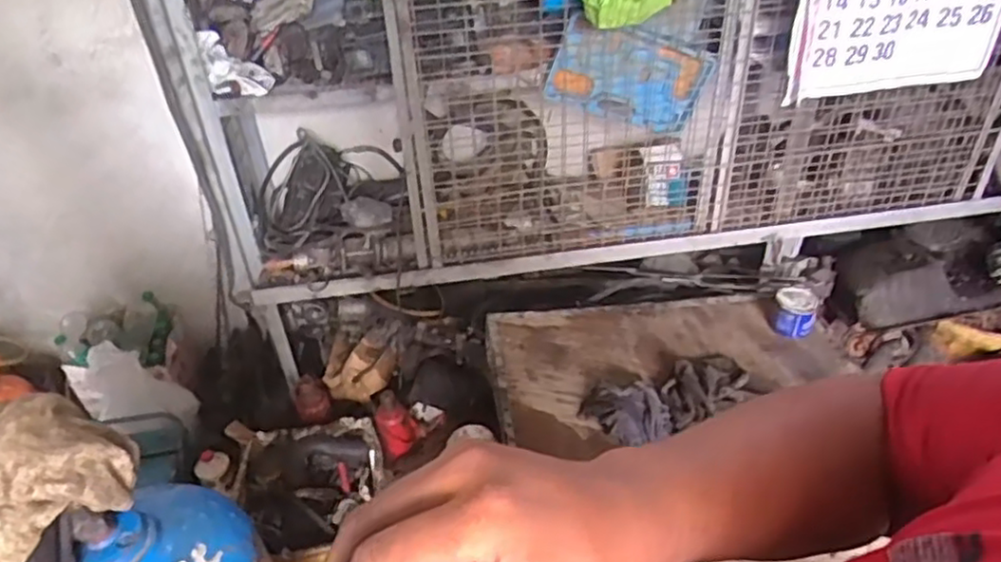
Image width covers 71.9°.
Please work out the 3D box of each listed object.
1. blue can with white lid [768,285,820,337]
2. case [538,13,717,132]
[{"bbox_3d":[0.735,0.079,1.730,0.105,0.088,0.104,15,40,23],"label":"blue can with white lid"},{"bbox_3d":[0.338,-0.521,1.776,0.419,0.236,0.062,6,32,-23],"label":"case"}]

